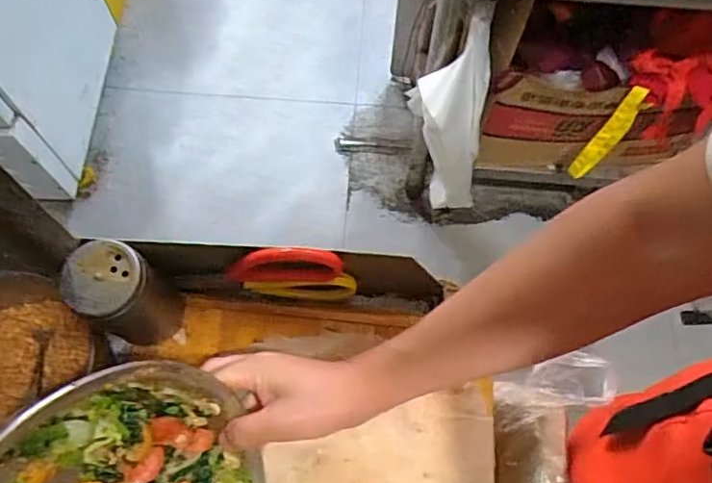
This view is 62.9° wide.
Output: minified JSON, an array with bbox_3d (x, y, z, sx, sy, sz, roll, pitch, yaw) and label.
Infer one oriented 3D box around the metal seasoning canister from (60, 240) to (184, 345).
[{"bbox_3d":[-0.198,0.051,0.501,0.062,0.118,0.060,1,65,-1],"label":"metal seasoning canister"}]

